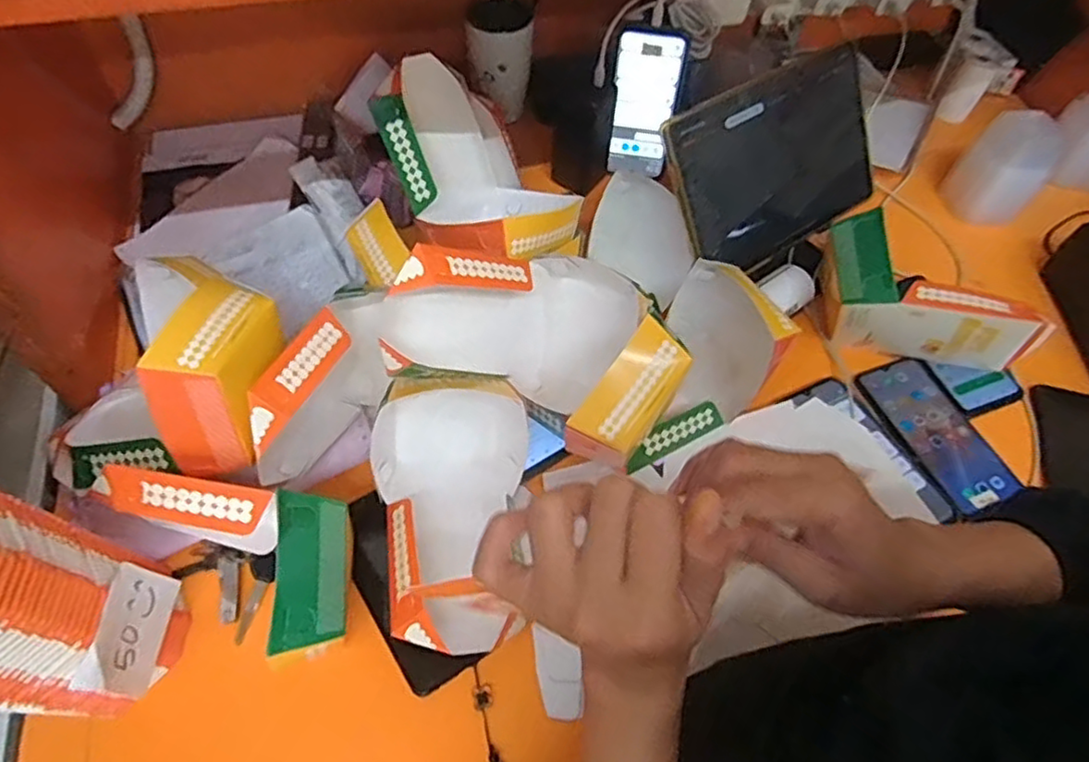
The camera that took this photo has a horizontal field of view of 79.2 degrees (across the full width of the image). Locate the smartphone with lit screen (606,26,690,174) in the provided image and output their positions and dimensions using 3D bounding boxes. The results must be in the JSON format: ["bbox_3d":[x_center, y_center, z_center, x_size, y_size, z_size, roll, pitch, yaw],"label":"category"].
[{"bbox_3d":[0.117,-0.317,0.759,0.072,0.159,0.014,11,41,10],"label":"smartphone with lit screen"}]

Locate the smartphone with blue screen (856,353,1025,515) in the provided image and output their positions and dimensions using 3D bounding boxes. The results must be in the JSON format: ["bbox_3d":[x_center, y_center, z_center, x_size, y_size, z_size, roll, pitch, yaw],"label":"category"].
[{"bbox_3d":[0.366,0.046,0.619,0.078,0.011,0.161,-19,59,-14],"label":"smartphone with blue screen"}]

